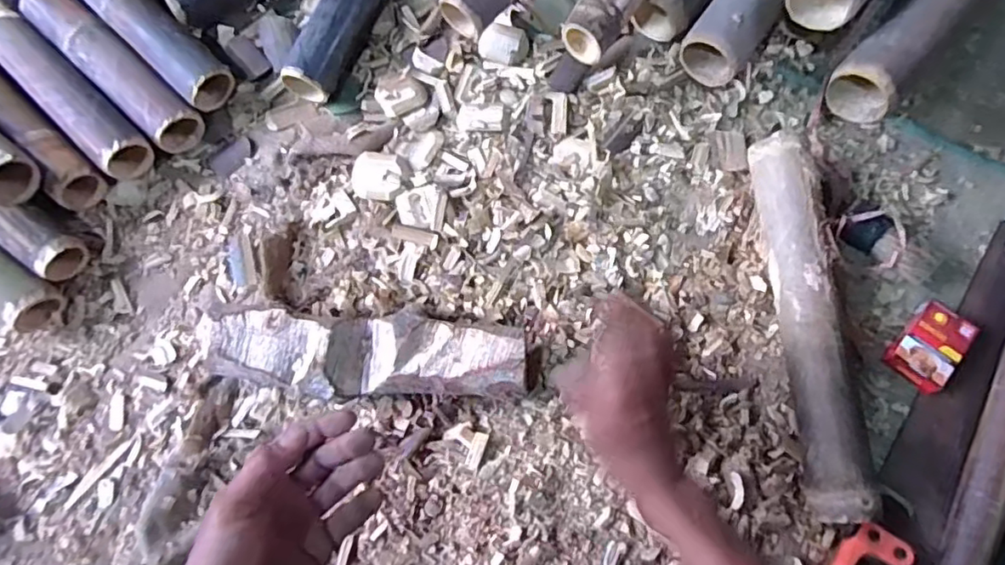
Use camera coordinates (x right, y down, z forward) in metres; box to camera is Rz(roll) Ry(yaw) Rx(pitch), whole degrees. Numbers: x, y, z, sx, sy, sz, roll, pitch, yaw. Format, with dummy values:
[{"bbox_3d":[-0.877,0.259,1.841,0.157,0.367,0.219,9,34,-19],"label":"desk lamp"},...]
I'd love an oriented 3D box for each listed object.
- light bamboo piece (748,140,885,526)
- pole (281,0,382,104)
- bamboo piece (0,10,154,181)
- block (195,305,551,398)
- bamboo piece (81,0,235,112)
[{"bbox_3d":[0.325,0.037,0.639,0.061,0.071,0.407,-2,75,-1],"label":"light bamboo piece"},{"bbox_3d":[-0.191,-0.351,0.735,0.063,0.052,0.273,23,76,6],"label":"pole"},{"bbox_3d":[-0.521,-0.224,0.701,0.262,0.062,0.060,42,79,10],"label":"bamboo piece"},{"bbox_3d":[-0.113,0.075,0.618,0.298,0.066,0.089,1,75,0],"label":"block"},{"bbox_3d":[-0.437,-0.315,0.713,0.259,0.063,0.066,43,79,10],"label":"bamboo piece"}]

